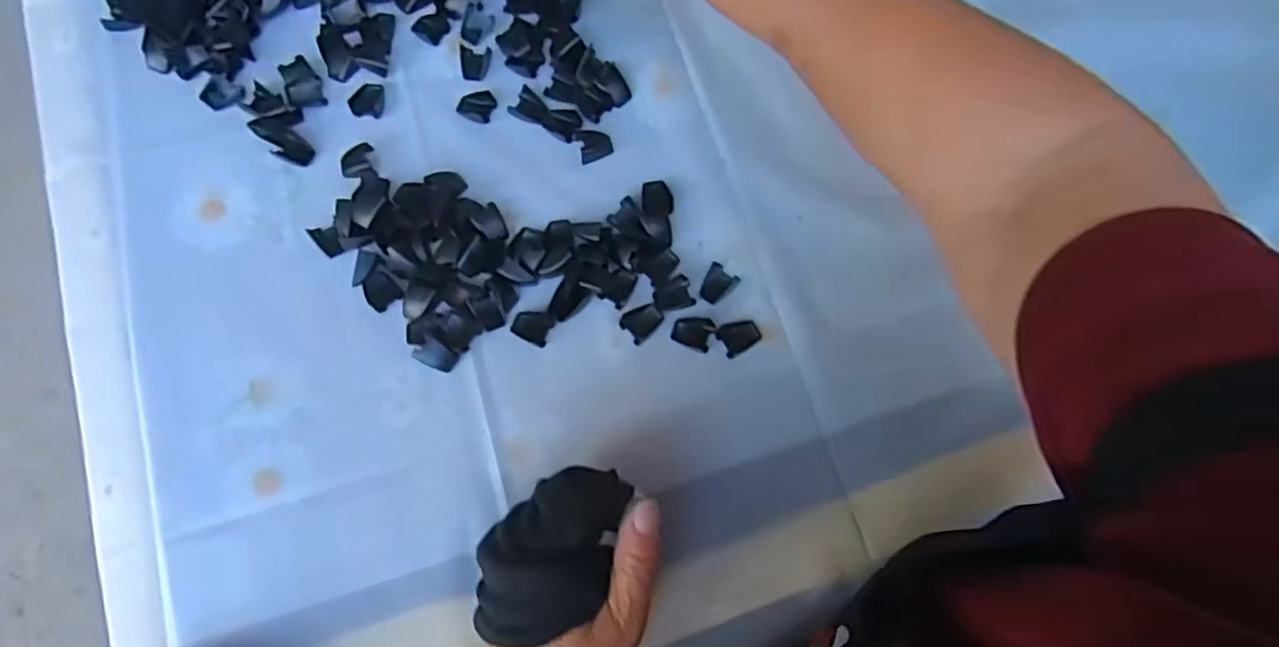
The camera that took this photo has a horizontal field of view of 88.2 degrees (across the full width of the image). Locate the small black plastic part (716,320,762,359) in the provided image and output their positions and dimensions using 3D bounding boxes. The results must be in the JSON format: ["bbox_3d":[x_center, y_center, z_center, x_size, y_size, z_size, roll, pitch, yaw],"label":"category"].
[{"bbox_3d":[0.058,0.007,0.383,0.023,0.005,0.018,-31,78,-8],"label":"small black plastic part"}]

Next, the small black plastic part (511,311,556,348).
[{"bbox_3d":[-0.062,0.001,0.384,0.023,0.004,0.019,24,77,5],"label":"small black plastic part"}]

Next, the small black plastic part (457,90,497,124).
[{"bbox_3d":[-0.105,-0.142,0.425,0.023,0.004,0.021,0,76,-1],"label":"small black plastic part"}]

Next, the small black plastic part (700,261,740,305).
[{"bbox_3d":[0.047,-0.023,0.390,0.018,0.004,0.023,30,77,7],"label":"small black plastic part"}]

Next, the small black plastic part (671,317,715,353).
[{"bbox_3d":[0.031,0.004,0.384,0.022,0.004,0.019,20,76,5],"label":"small black plastic part"}]

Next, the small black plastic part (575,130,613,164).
[{"bbox_3d":[-0.029,-0.114,0.417,0.021,0.007,0.023,-18,77,-5],"label":"small black plastic part"}]

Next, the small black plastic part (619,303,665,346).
[{"bbox_3d":[0.002,-0.002,0.386,0.023,0.004,0.018,-41,80,-10],"label":"small black plastic part"}]

